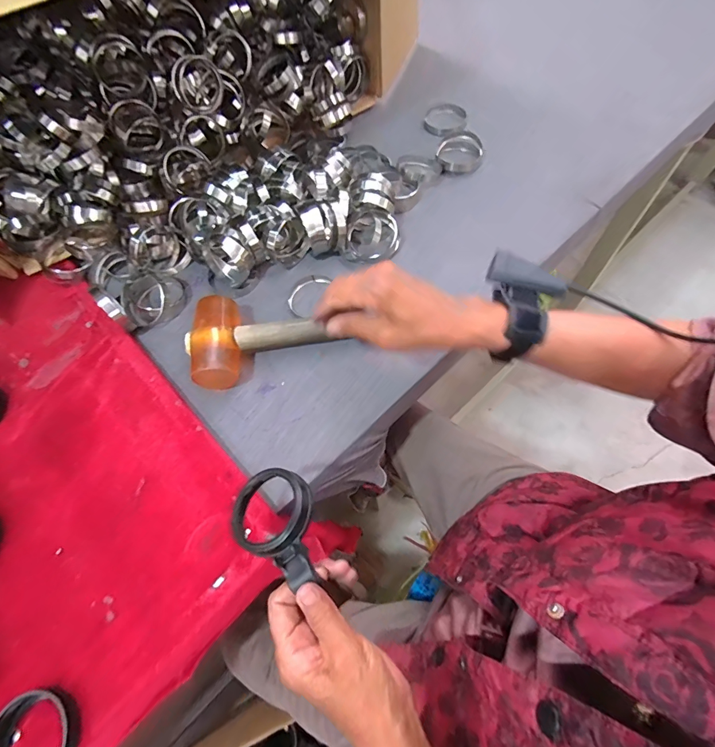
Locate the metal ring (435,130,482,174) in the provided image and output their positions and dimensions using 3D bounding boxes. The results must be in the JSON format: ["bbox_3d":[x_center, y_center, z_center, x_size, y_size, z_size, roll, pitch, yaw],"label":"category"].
[{"bbox_3d":[0.164,-0.351,0.622,0.071,0.032,0.072,-2,64,3],"label":"metal ring"}]

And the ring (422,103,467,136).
[{"bbox_3d":[0.153,-0.440,0.673,0.064,0.016,0.078,30,70,17],"label":"ring"}]

